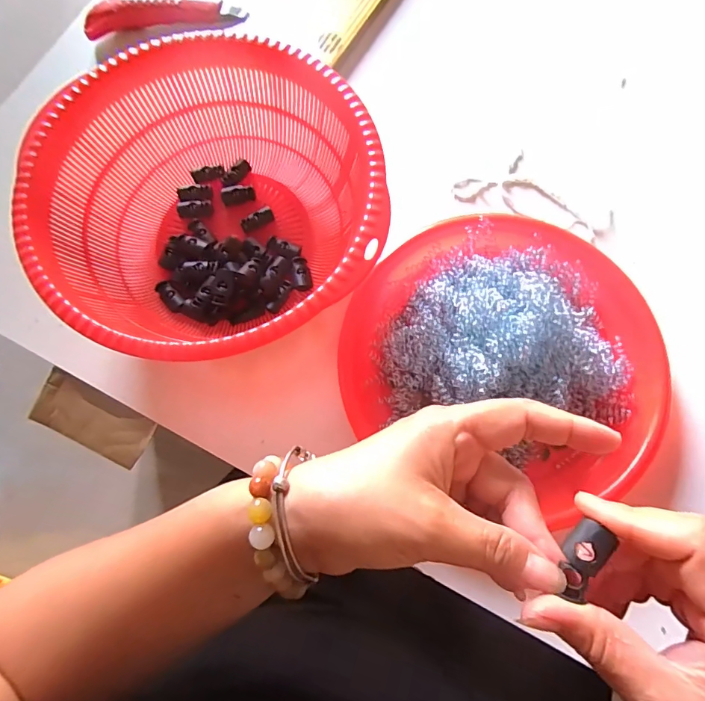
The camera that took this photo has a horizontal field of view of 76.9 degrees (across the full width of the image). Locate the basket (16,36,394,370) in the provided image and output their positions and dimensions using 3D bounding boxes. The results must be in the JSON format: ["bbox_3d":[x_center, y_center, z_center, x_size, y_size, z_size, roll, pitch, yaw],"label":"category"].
[{"bbox_3d":[-0.097,-0.099,0.326,0.243,0.085,0.233,0,75,1],"label":"basket"}]

